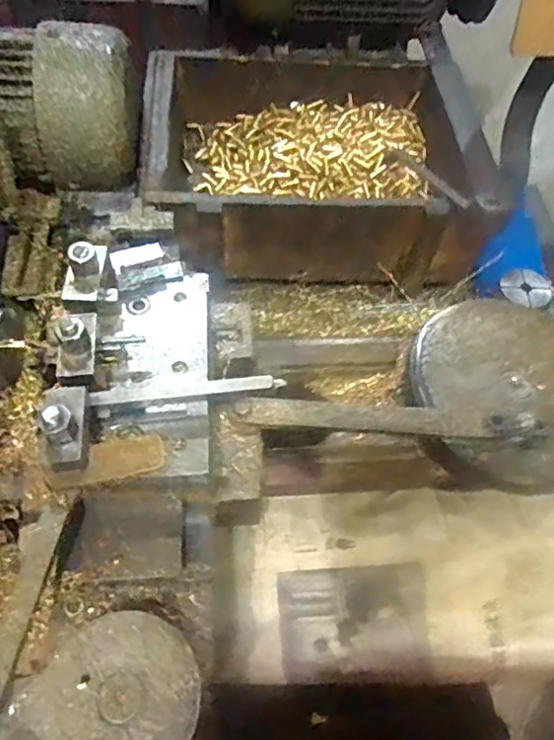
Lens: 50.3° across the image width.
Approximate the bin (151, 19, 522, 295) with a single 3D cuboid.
[{"bbox_3d":[0.055,-0.276,0.780,0.400,0.133,0.333,2,57,-2],"label":"bin"}]

